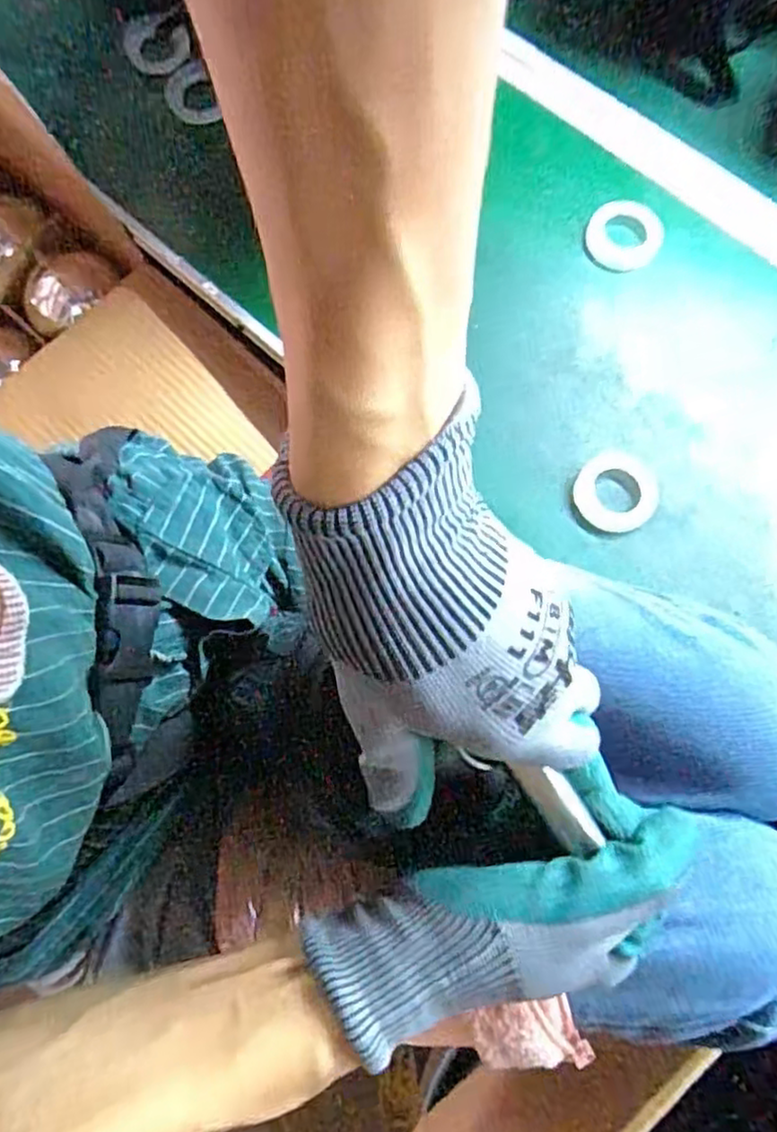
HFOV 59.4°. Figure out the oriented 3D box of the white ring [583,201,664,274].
[{"bbox_3d":[0.198,-0.279,0.567,0.059,0.015,0.072,29,77,8],"label":"white ring"}]

